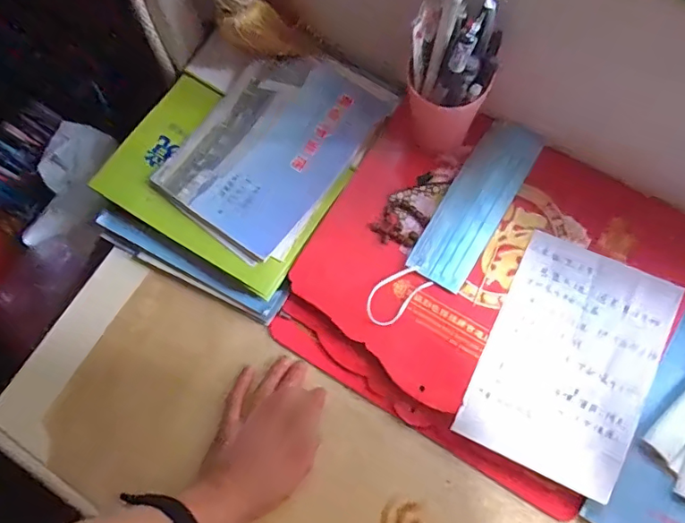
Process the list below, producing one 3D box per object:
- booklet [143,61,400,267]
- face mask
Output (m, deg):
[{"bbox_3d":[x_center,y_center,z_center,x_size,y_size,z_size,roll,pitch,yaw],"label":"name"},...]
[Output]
[{"bbox_3d":[-0.070,-0.125,0.535,0.150,0.016,0.213,36,81,8],"label":"booklet"},{"bbox_3d":[0.115,-0.036,0.509,0.063,0.006,0.239,35,81,8],"label":"face mask"}]

